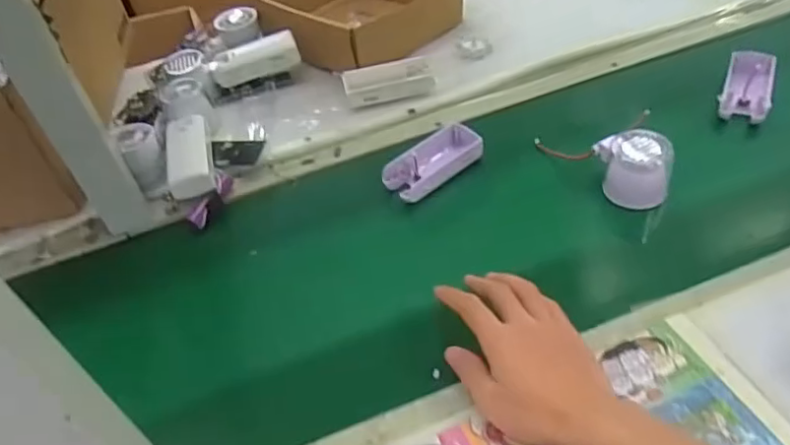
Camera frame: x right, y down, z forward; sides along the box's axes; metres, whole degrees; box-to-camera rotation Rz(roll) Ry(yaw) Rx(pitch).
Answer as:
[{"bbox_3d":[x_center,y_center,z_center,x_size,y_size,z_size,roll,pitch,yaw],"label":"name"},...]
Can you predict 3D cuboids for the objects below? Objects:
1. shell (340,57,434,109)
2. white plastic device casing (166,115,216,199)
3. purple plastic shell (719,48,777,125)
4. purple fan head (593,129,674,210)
[{"bbox_3d":[-0.008,-0.168,0.743,0.104,0.022,0.055,-13,45,-4],"label":"shell"},{"bbox_3d":[-0.222,-0.072,0.677,0.047,0.033,0.104,-14,46,-6],"label":"white plastic device casing"},{"bbox_3d":[0.384,-0.151,0.675,0.049,0.036,0.086,17,50,24],"label":"purple plastic shell"},{"bbox_3d":[0.228,-0.053,0.600,0.064,0.059,0.047,6,47,13],"label":"purple fan head"}]

